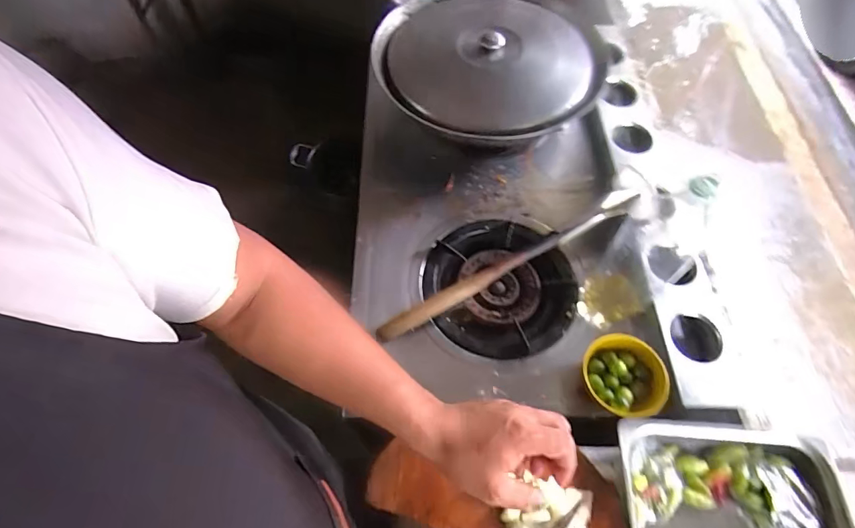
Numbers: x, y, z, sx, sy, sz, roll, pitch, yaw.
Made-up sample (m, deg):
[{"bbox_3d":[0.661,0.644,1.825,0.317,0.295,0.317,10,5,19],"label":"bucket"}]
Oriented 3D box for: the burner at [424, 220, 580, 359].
[{"bbox_3d":[0.116,0.030,0.741,0.239,0.052,0.243,0,61,0],"label":"burner"}]

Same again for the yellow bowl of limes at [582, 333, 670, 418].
[{"bbox_3d":[0.281,0.166,0.649,0.103,0.066,0.112,0,61,0],"label":"yellow bowl of limes"}]

